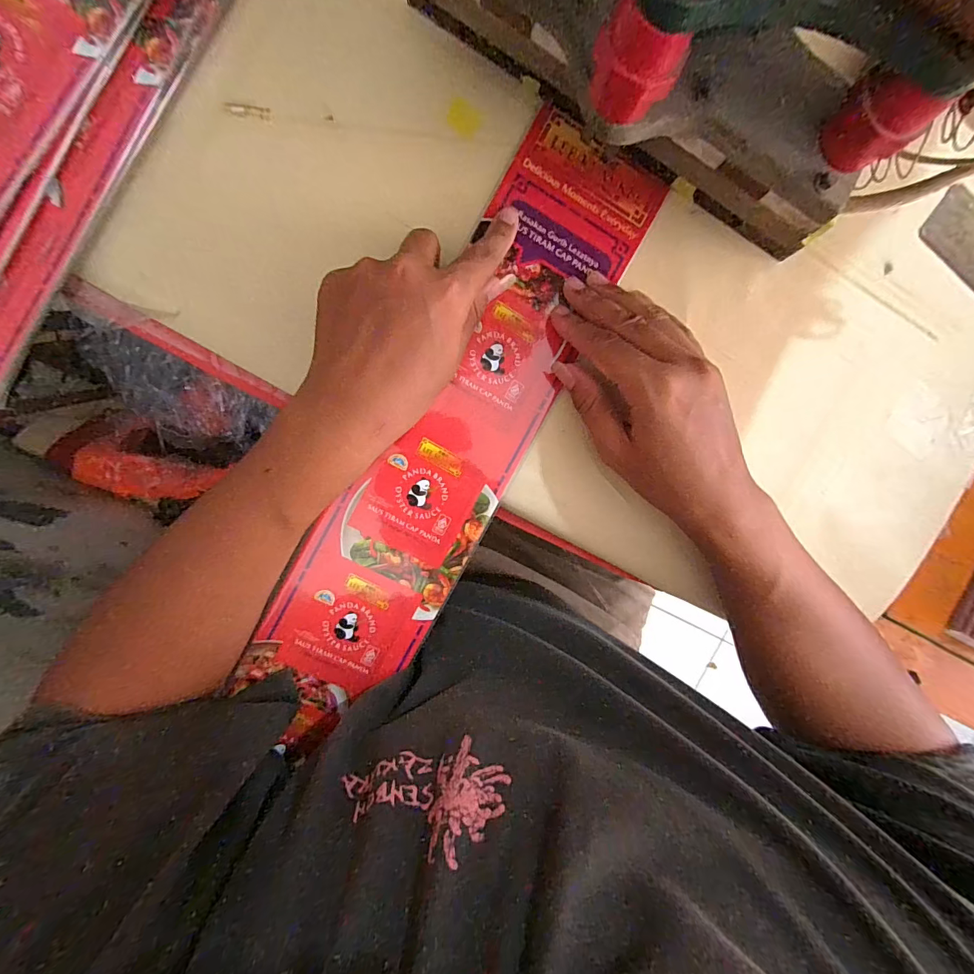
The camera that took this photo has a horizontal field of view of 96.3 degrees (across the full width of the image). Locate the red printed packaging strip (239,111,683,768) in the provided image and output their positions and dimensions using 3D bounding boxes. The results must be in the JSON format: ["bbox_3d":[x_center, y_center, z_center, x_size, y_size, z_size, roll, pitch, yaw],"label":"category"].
[{"bbox_3d":[-0.020,-0.037,0.306,0.103,0.009,0.439,29,91,-6],"label":"red printed packaging strip"}]

